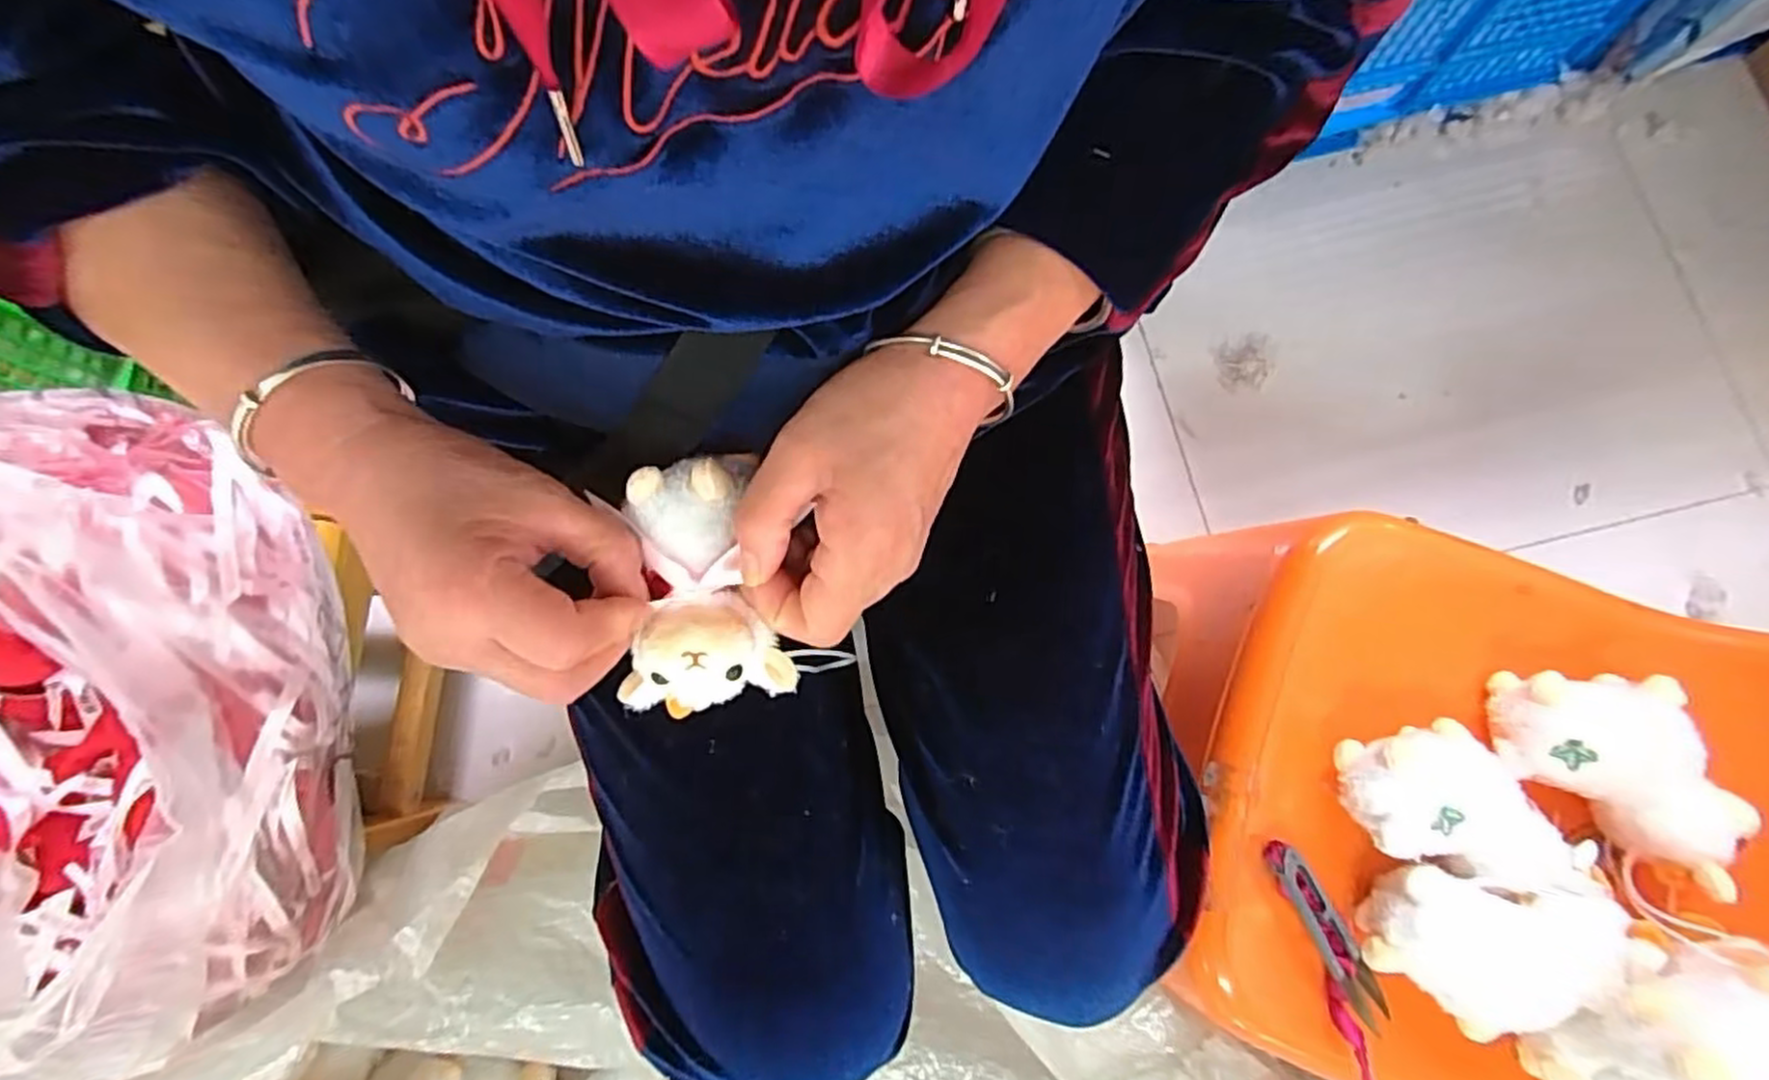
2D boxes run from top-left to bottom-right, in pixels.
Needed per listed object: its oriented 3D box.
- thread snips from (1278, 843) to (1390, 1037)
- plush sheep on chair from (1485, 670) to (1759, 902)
[{"bbox_3d":[0.245,0.216,0.409,0.020,0.019,0.096,-26,79,-4],"label":"thread snips"},{"bbox_3d":[0.413,0.120,0.418,0.123,0.045,0.082,35,82,8],"label":"plush sheep on chair"}]

